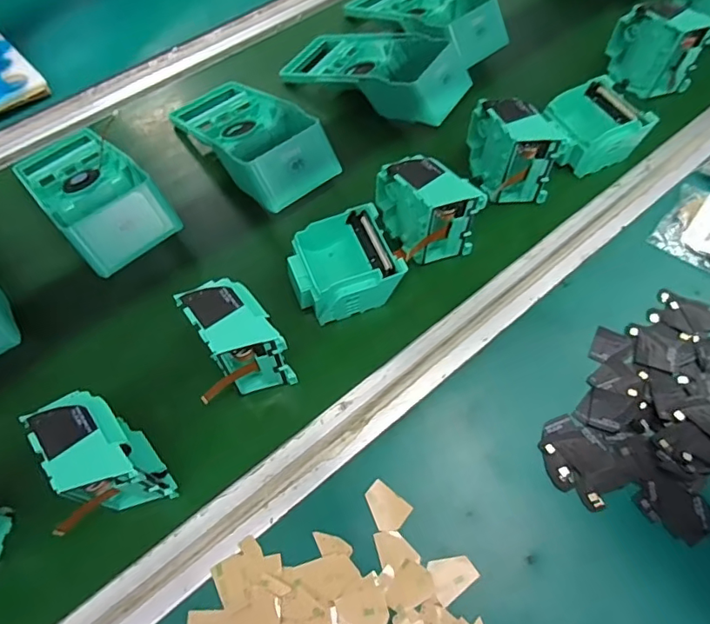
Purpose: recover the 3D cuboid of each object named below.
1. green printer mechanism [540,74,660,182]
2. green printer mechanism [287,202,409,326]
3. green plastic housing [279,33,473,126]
[{"bbox_3d":[0.220,-0.173,0.470,0.076,0.037,0.075,-25,63,-11],"label":"green printer mechanism"},{"bbox_3d":[-0.009,-0.038,0.402,0.083,0.036,0.074,-19,62,-8],"label":"green printer mechanism"},{"bbox_3d":[0.016,-0.248,0.510,0.195,0.049,0.110,33,67,18],"label":"green plastic housing"}]

